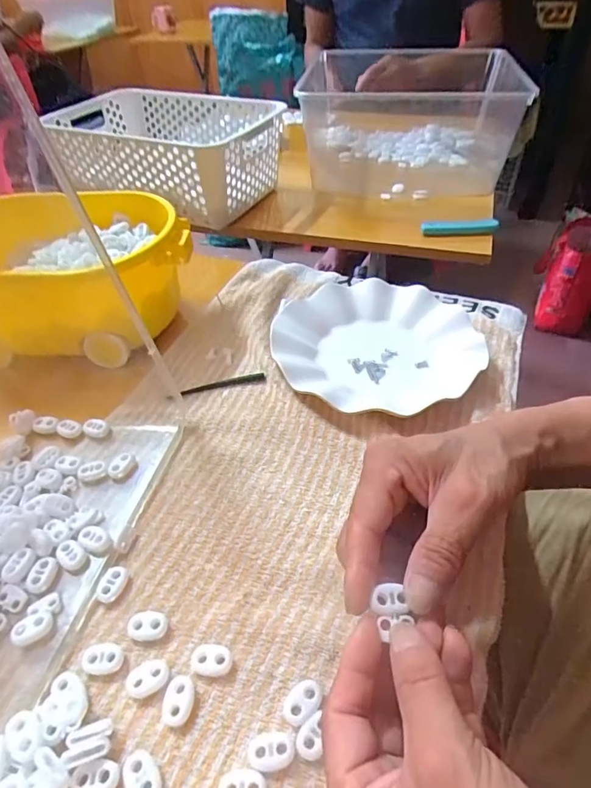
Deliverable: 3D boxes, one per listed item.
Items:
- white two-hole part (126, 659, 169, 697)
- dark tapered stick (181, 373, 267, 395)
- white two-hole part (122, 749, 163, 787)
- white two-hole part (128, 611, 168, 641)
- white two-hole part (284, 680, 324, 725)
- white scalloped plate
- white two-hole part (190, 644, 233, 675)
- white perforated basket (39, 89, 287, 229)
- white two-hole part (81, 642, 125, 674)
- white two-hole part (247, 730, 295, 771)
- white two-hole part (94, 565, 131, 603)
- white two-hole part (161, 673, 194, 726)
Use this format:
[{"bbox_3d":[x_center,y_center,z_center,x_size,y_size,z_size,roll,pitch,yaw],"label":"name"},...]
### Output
[{"bbox_3d":[-0.080,0.154,0.264,0.022,0.004,0.016,-17,45,-14],"label":"white two-hole part"},{"bbox_3d":[-0.064,-0.009,0.430,0.073,0.005,0.009,-9,44,-8],"label":"dark tapered stick"},{"bbox_3d":[-0.074,0.184,0.234,0.015,0.005,0.023,-33,51,-28],"label":"white two-hole part"},{"bbox_3d":[-0.086,0.135,0.283,0.023,0.006,0.016,2,44,5],"label":"white two-hole part"},{"bbox_3d":[0.004,0.160,0.254,0.022,0.006,0.017,-28,49,-24],"label":"white two-hole part"},{"bbox_3d":[0.073,-0.053,0.463,0.181,0.025,0.181,-1,44,1],"label":"white scalloped plate"},{"bbox_3d":[-0.046,0.147,0.270,0.023,0.006,0.015,2,44,5],"label":"white two-hole part"},{"bbox_3d":[-0.187,-0.356,0.717,0.310,0.109,0.200,19,48,21],"label":"white perforated basket"},{"bbox_3d":[-0.107,0.147,0.272,0.022,0.005,0.016,-1,44,2],"label":"white two-hole part"},{"bbox_3d":[-0.012,0.175,0.239,0.022,0.005,0.016,-1,44,1],"label":"white two-hole part"},{"bbox_3d":[-0.114,0.118,0.302,0.015,0.007,0.022,16,47,19],"label":"white two-hole part"},{"bbox_3d":[-0.061,0.161,0.257,0.015,0.005,0.022,7,44,10],"label":"white two-hole part"}]

